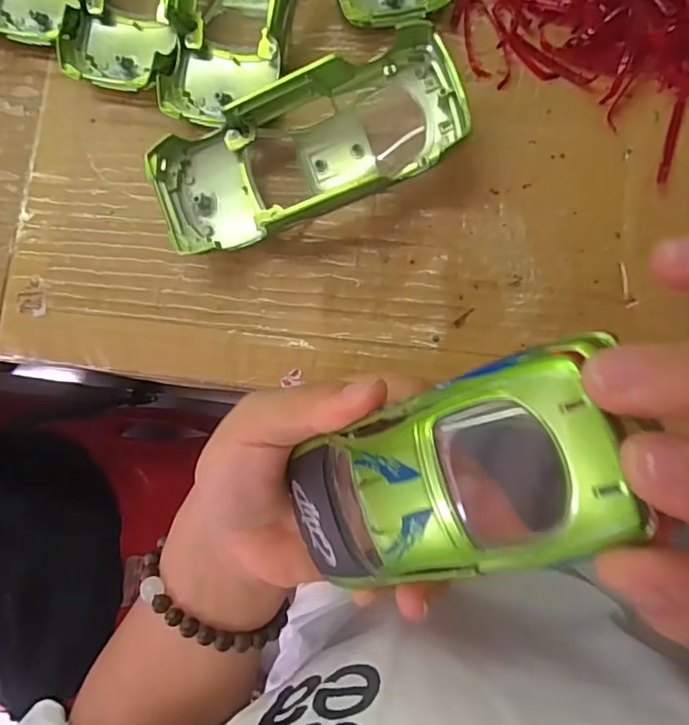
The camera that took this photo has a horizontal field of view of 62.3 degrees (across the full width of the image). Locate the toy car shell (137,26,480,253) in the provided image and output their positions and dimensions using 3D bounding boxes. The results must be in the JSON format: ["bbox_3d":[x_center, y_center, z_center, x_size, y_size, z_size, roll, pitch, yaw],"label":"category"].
[{"bbox_3d":[-0.015,-0.090,0.243,0.133,0.034,0.054,-22,81,5],"label":"toy car shell"}]

